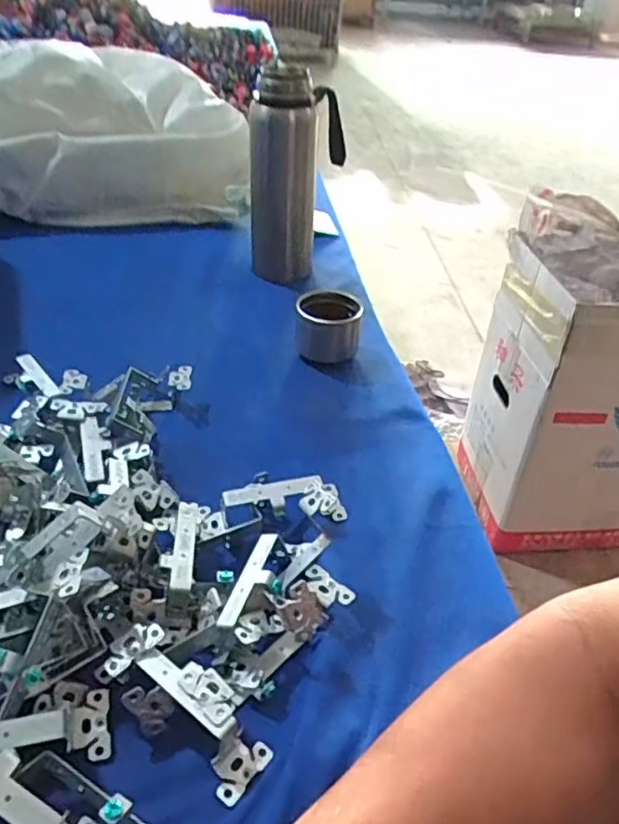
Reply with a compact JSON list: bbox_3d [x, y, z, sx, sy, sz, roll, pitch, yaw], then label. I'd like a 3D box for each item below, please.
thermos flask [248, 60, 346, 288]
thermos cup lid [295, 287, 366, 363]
[{"bbox_3d":[-0.015,-0.275,0.721,0.103,0.230,0.106,2,38,-2],"label":"thermos flask"},{"bbox_3d":[0.018,-0.081,0.605,0.062,0.054,0.056,5,38,2],"label":"thermos cup lid"}]

